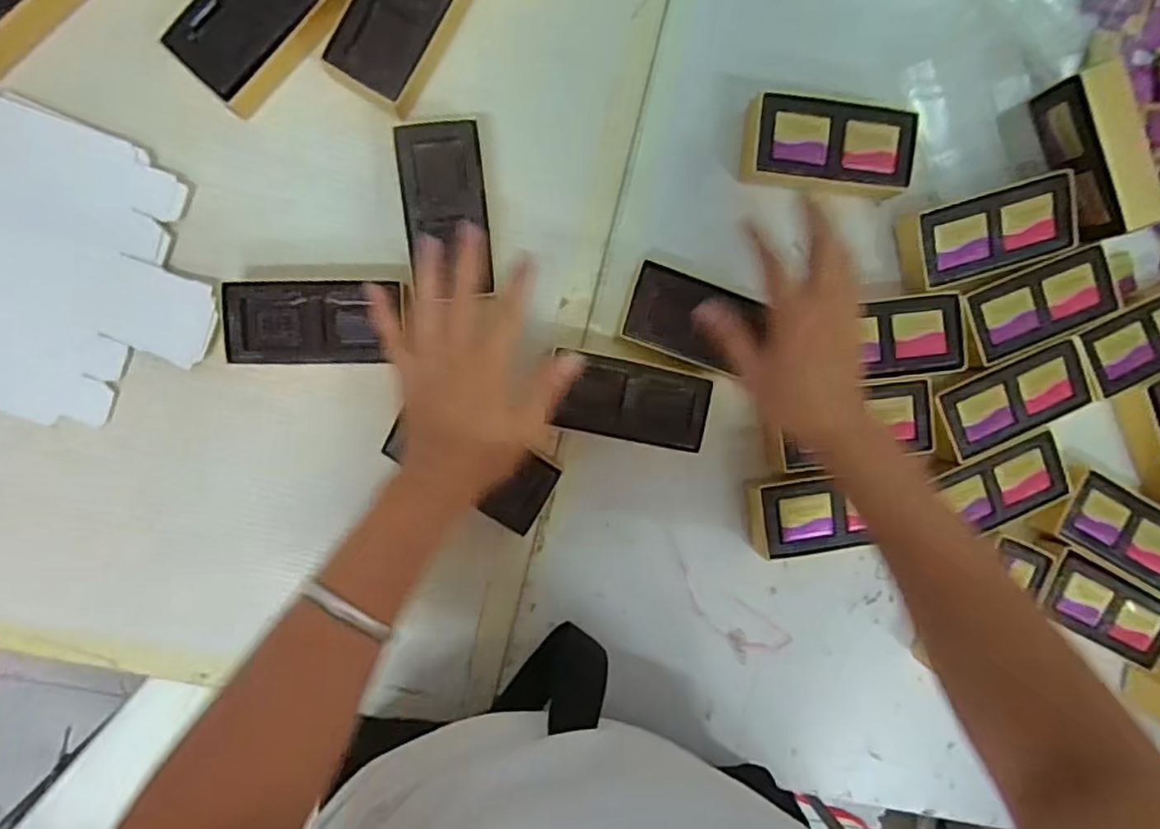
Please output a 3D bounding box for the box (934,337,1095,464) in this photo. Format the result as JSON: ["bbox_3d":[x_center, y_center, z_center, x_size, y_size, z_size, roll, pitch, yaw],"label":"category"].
[{"bbox_3d":[0.313,-0.010,0.493,0.122,0.038,0.055,-22,97,-4],"label":"box"}]

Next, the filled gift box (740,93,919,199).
[{"bbox_3d":[0.175,-0.186,0.465,0.114,0.033,0.060,4,95,-6],"label":"filled gift box"}]

